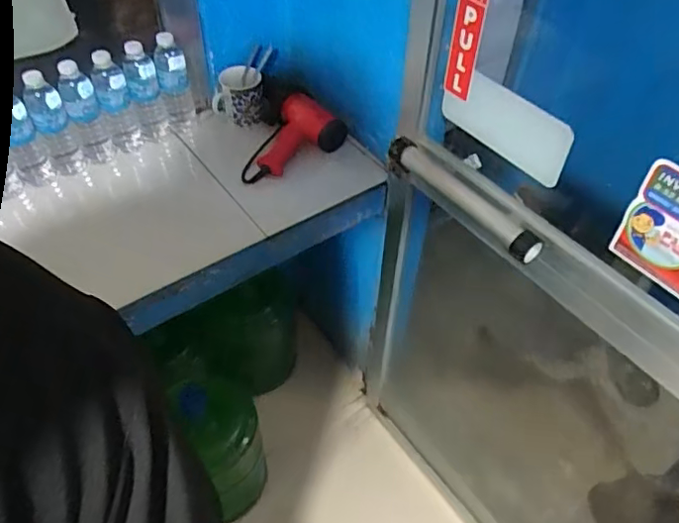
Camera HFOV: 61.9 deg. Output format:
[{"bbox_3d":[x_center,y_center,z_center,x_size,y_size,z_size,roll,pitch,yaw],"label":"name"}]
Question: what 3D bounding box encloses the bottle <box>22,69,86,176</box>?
[{"bbox_3d":[-0.538,-0.258,1.060,0.061,0.202,0.055,-22,53,-19],"label":"bottle"}]

